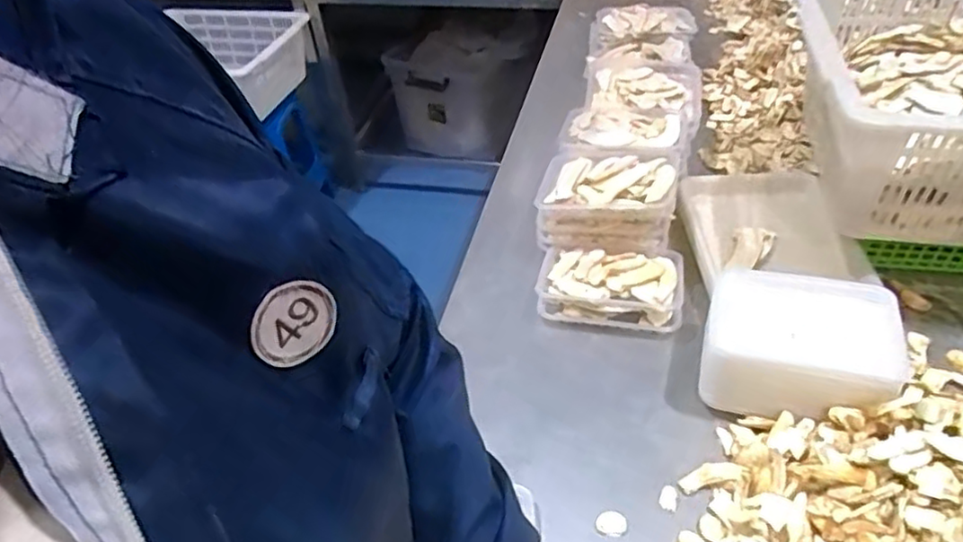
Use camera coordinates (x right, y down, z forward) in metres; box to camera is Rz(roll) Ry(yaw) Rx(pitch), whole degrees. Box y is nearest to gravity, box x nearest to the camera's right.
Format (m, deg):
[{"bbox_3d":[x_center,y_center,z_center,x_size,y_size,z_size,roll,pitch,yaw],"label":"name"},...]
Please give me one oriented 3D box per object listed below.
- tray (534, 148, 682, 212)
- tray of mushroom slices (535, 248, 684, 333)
[{"bbox_3d":[0.176,-0.127,0.899,0.183,0.033,0.137,11,45,17],"label":"tray"},{"bbox_3d":[0.171,0.015,0.869,0.187,0.049,0.128,6,43,12],"label":"tray of mushroom slices"}]

